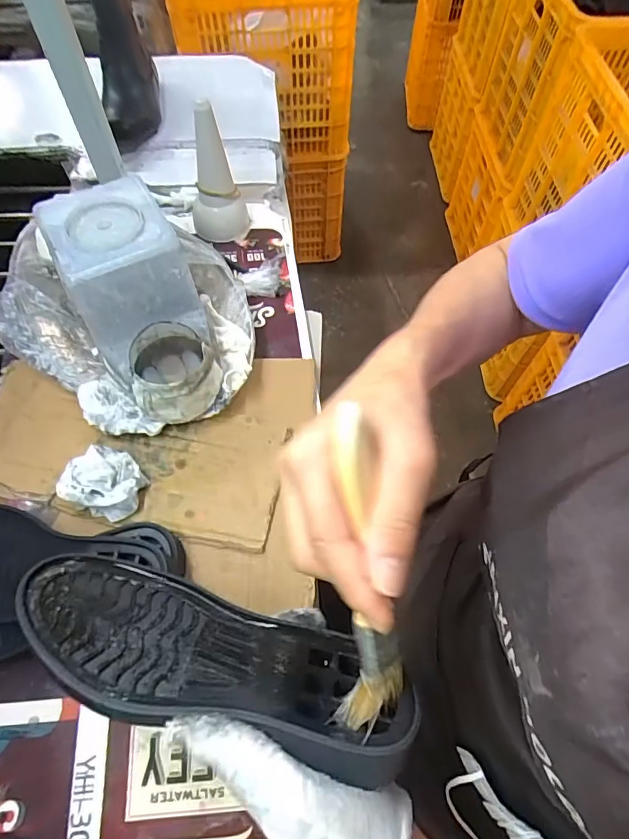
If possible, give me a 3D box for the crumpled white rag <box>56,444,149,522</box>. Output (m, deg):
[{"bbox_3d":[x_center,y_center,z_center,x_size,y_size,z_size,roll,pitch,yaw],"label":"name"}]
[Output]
[{"bbox_3d":[-0.178,0.051,0.391,0.066,0.028,0.054,24,65,11],"label":"crumpled white rag"}]

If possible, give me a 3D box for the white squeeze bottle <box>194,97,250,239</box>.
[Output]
[{"bbox_3d":[-0.114,-0.273,0.525,0.066,0.146,0.061,-7,63,-4],"label":"white squeeze bottle"}]

